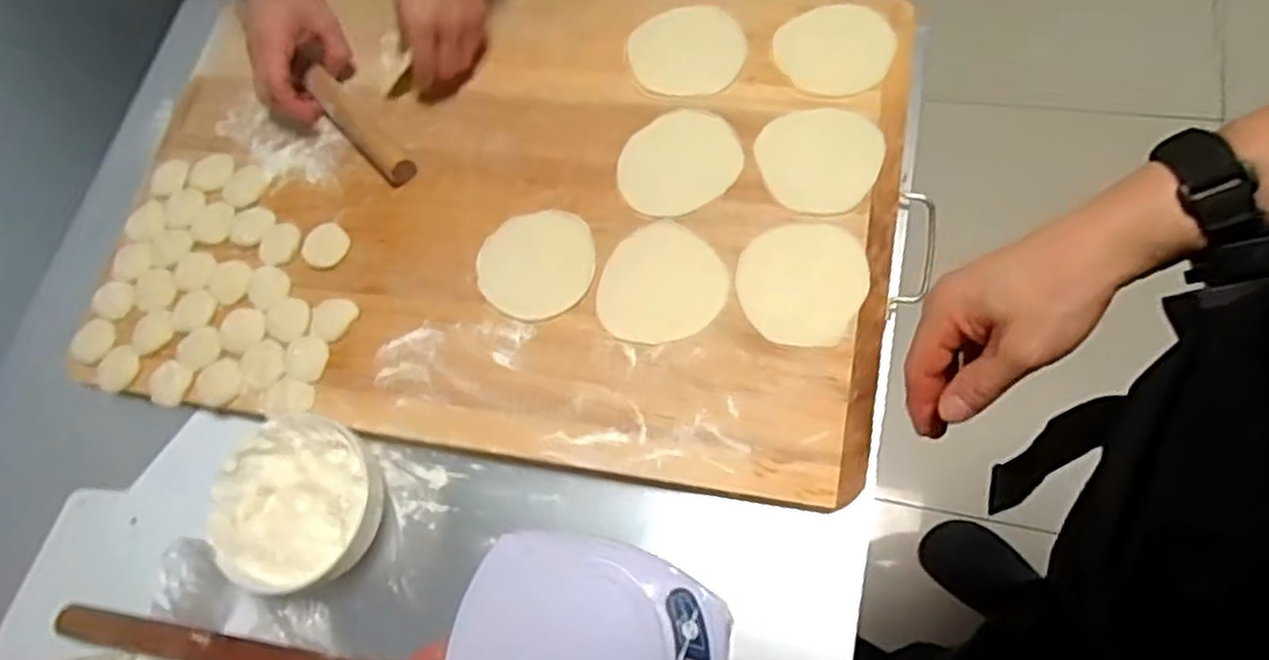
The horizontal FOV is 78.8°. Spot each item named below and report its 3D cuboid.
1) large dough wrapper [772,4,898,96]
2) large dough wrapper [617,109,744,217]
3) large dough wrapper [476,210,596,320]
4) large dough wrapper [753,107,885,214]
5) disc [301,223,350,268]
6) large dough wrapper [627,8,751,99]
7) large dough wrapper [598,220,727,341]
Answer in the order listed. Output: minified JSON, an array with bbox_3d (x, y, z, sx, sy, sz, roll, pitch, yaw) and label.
[{"bbox_3d":[0.164,-0.233,0.637,0.094,0.004,0.080,12,79,11],"label":"large dough wrapper"},{"bbox_3d":[0.035,-0.136,0.625,0.099,0.005,0.087,-30,68,0],"label":"large dough wrapper"},{"bbox_3d":[-0.078,-0.052,0.613,0.093,0.004,0.086,-2,75,9],"label":"large dough wrapper"},{"bbox_3d":[0.146,-0.134,0.600,0.093,0.009,0.088,0,70,1],"label":"large dough wrapper"},{"bbox_3d":[-0.261,-0.072,0.653,0.039,0.004,0.041,0,70,1],"label":"disc"},{"bbox_3d":[0.045,-0.238,0.659,0.095,0.008,0.085,-17,70,-5],"label":"large dough wrapper"},{"bbox_3d":[0.019,-0.033,0.589,0.096,0.005,0.093,-4,67,11],"label":"large dough wrapper"}]

